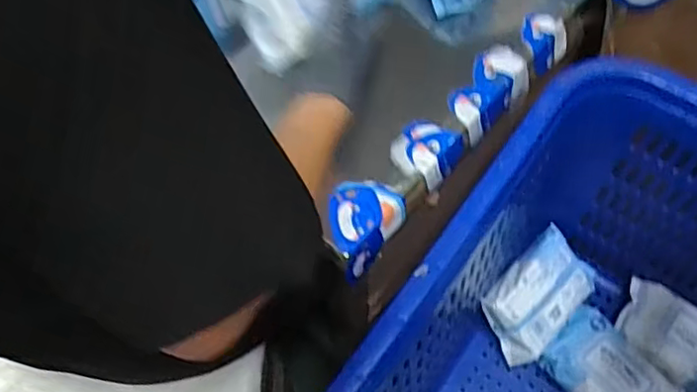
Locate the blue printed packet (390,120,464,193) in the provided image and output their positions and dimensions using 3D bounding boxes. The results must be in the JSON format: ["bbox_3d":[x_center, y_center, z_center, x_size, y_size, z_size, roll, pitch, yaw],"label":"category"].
[{"bbox_3d":[0.078,-0.043,0.622,0.053,0.044,0.075,32,67,18],"label":"blue printed packet"}]

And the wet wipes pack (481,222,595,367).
[{"bbox_3d":[0.255,0.138,0.845,0.168,0.055,0.104,-42,95,-15],"label":"wet wipes pack"}]

